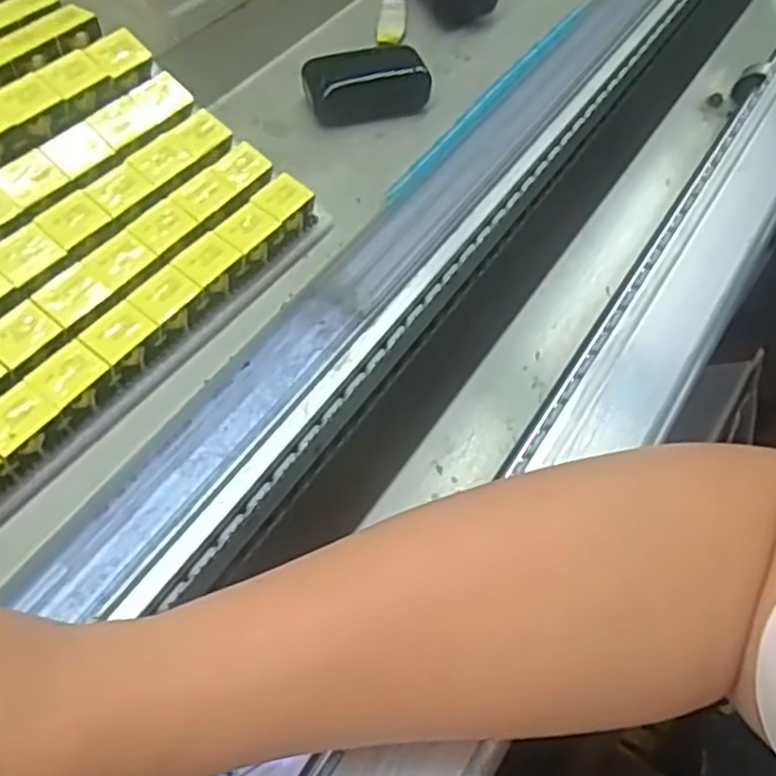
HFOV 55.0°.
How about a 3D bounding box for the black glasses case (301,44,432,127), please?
[{"bbox_3d":[-0.015,-0.197,0.484,0.076,0.026,0.047,-12,54,-9],"label":"black glasses case"}]

